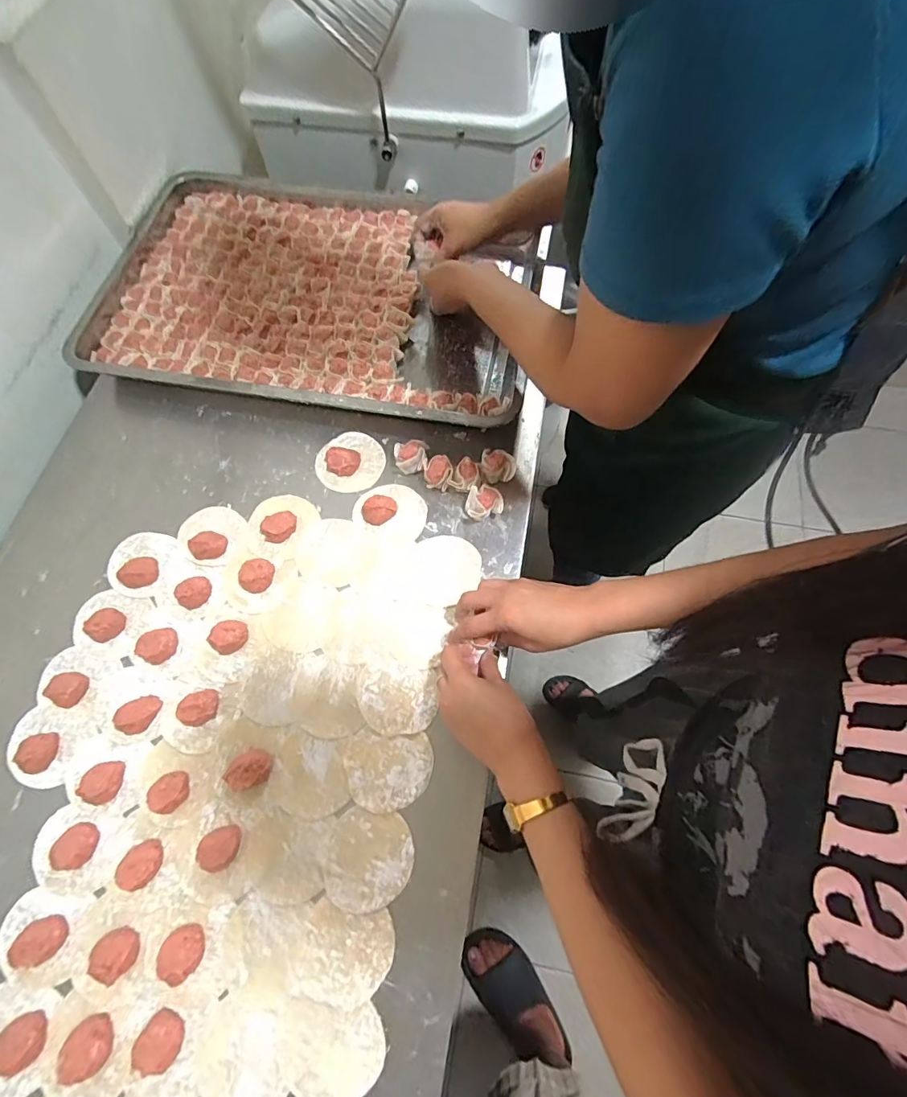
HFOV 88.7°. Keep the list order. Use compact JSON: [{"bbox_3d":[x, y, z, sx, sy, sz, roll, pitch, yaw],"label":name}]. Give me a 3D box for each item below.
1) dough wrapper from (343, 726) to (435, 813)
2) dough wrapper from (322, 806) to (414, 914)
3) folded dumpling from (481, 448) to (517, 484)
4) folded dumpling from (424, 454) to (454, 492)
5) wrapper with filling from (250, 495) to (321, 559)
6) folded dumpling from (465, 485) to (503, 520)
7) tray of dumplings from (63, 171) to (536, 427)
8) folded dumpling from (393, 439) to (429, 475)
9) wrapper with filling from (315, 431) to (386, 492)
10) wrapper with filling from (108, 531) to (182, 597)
[{"bbox_3d":[-0.064,0.213,0.447,0.083,0.004,0.069,5,68,3],"label":"dough wrapper"},{"bbox_3d":[-0.077,0.281,0.420,0.078,0.004,0.077,0,67,1],"label":"dough wrapper"},{"bbox_3d":[0.053,-0.097,0.550,0.041,0.032,0.034,9,68,5],"label":"folded dumpling"},{"bbox_3d":[-0.017,-0.088,0.548,0.033,0.035,0.031,1,67,2],"label":"folded dumpling"},{"bbox_3d":[-0.203,-0.034,0.541,0.075,0.016,0.072,26,70,11],"label":"wrapper with filling"},{"bbox_3d":[0.036,-0.050,0.534,0.041,0.030,0.036,-3,67,0],"label":"folded dumpling"},{"bbox_3d":[-0.201,-0.356,0.656,0.599,0.055,0.390,9,68,5],"label":"tray of dumplings"},{"bbox_3d":[-0.051,-0.110,0.560,0.039,0.028,0.033,-1,67,1],"label":"folded dumpling"},{"bbox_3d":[-0.129,-0.112,0.570,0.083,0.020,0.082,0,67,1],"label":"wrapper with filling"},{"bbox_3d":[-0.357,0.012,0.527,0.075,0.016,0.076,28,71,12],"label":"wrapper with filling"}]

